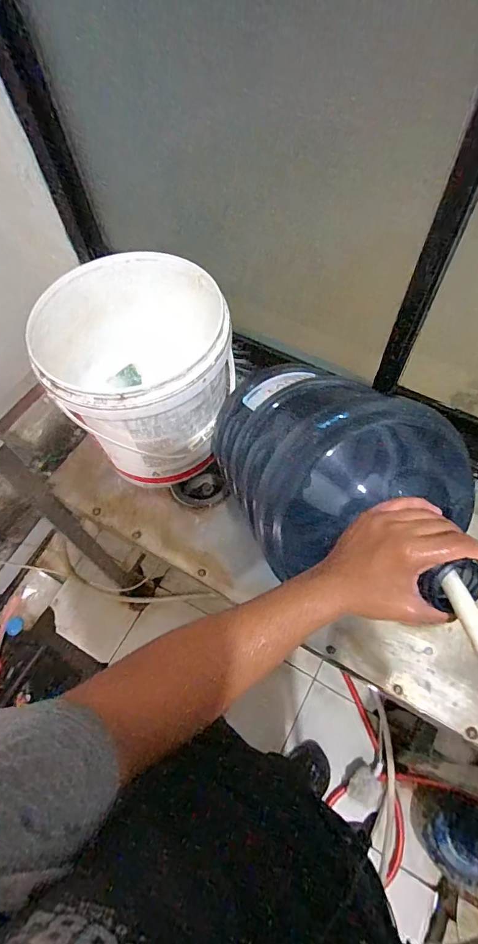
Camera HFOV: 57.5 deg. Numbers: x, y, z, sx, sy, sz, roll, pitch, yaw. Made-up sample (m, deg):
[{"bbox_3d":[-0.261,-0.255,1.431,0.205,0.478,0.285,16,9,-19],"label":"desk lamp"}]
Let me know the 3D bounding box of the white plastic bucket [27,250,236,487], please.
[{"bbox_3d":[-0.174,-0.158,0.800,0.301,0.302,0.280,-1,64,2],"label":"white plastic bucket"}]

